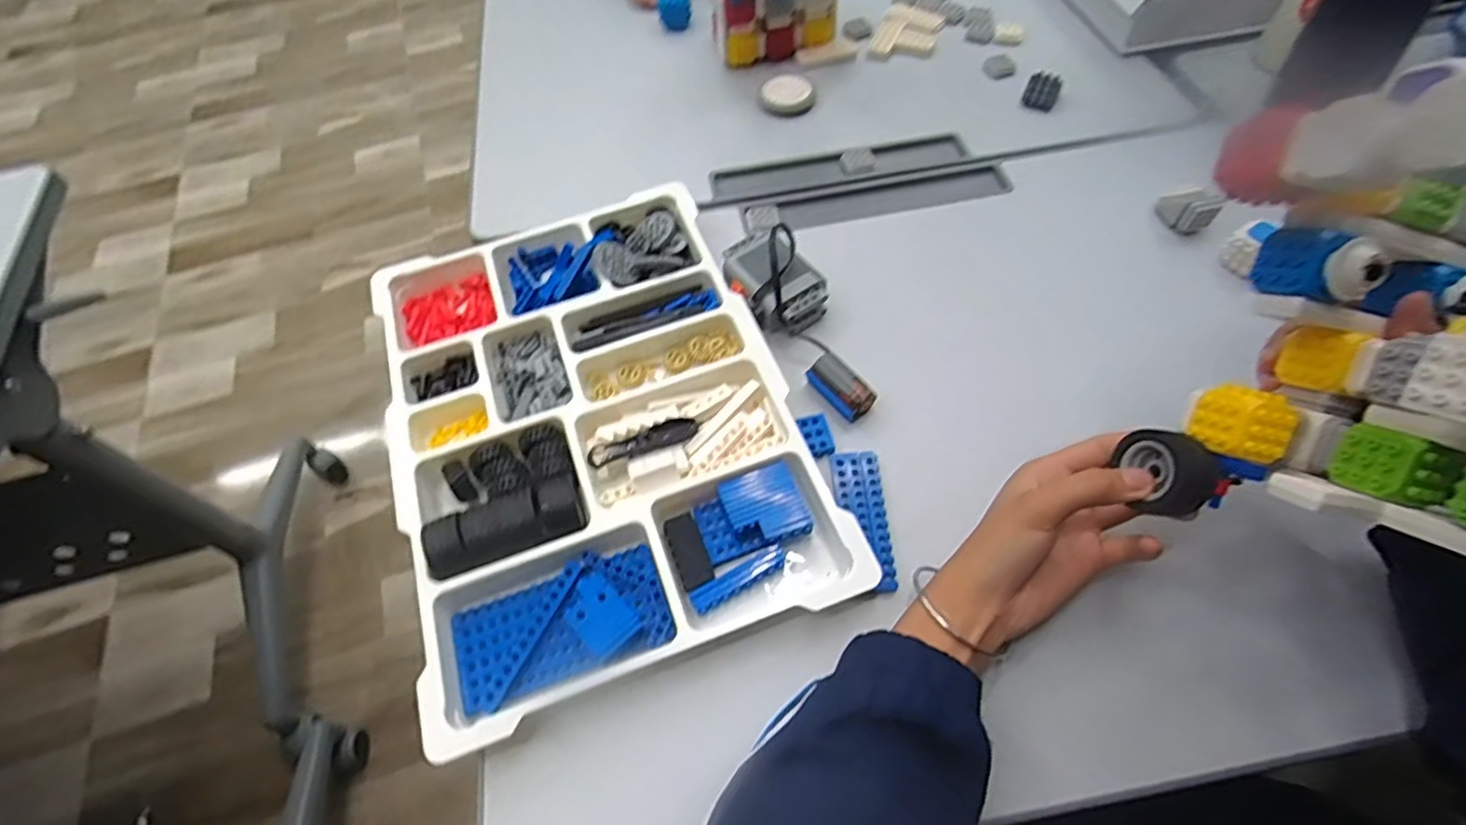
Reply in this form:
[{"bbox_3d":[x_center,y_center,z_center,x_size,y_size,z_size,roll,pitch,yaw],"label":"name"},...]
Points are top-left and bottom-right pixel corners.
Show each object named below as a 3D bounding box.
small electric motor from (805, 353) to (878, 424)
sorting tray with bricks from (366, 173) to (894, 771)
[{"bbox_3d":[0.078,-0.018,0.480,0.023,0.024,0.052,-35,62,-17],"label":"small electric motor"},{"bbox_3d":[-0.104,-0.002,0.478,0.270,0.039,0.377,-20,59,-9],"label":"sorting tray with bricks"}]

